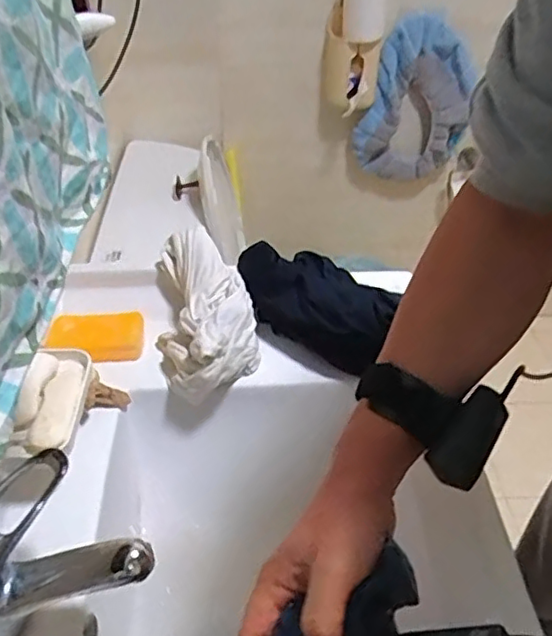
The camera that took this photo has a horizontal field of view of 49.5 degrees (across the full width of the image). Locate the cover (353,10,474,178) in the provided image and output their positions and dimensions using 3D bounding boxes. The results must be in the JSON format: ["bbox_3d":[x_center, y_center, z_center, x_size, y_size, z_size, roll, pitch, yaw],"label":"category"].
[{"bbox_3d":[0.338,-0.513,1.451,0.277,0.381,0.046,-6,42,-8],"label":"cover"}]

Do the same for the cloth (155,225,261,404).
[{"bbox_3d":[-0.083,-0.010,0.678,0.107,0.081,0.208,-10,56,-12],"label":"cloth"}]

